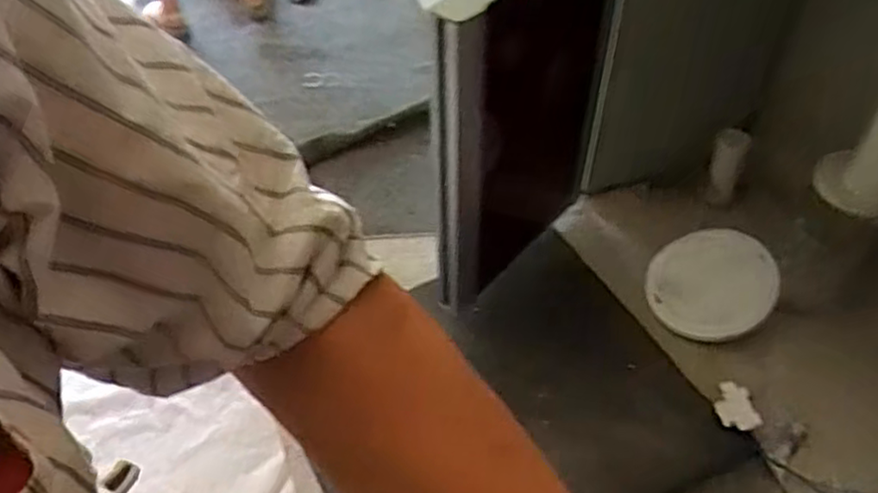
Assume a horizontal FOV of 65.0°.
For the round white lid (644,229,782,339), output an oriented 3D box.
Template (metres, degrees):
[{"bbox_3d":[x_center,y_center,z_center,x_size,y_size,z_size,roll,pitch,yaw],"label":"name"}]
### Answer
[{"bbox_3d":[0.621,0.085,1.576,0.265,0.031,0.252,-5,77,21],"label":"round white lid"}]

